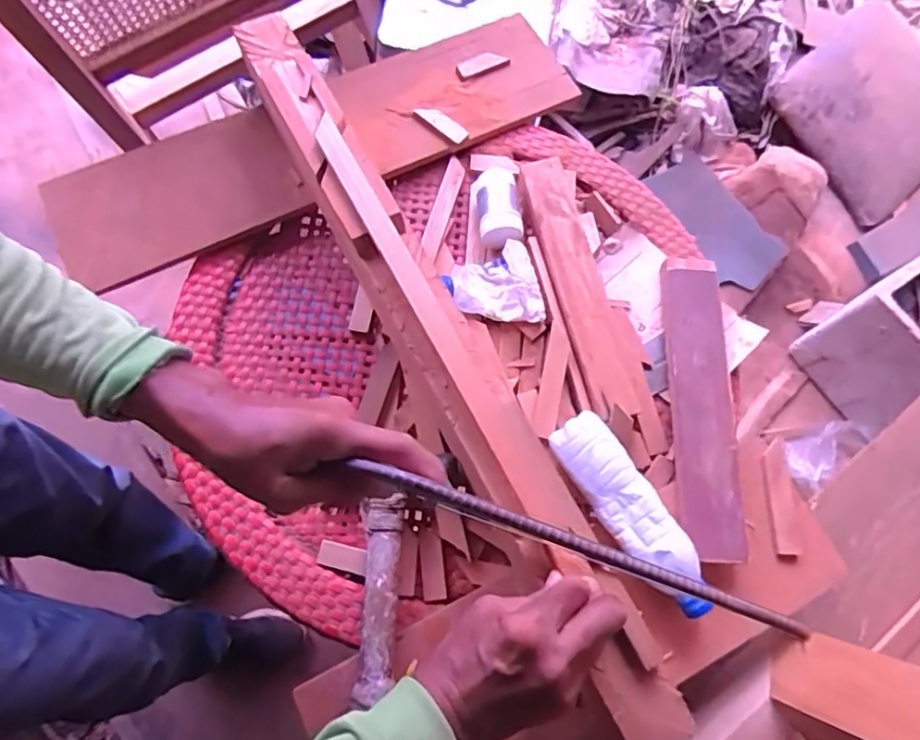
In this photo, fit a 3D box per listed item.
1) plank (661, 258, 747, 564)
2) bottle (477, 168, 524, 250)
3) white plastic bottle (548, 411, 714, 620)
[{"bbox_3d":[0.242,0.027,0.575,0.056,0.013,0.309,-3,69,17],"label":"plank"},{"bbox_3d":[0.042,-0.174,0.629,0.042,0.038,0.098,-5,71,-1],"label":"bottle"},{"bbox_3d":[0.157,0.134,0.525,0.055,0.054,0.200,-32,74,-9],"label":"white plastic bottle"}]

